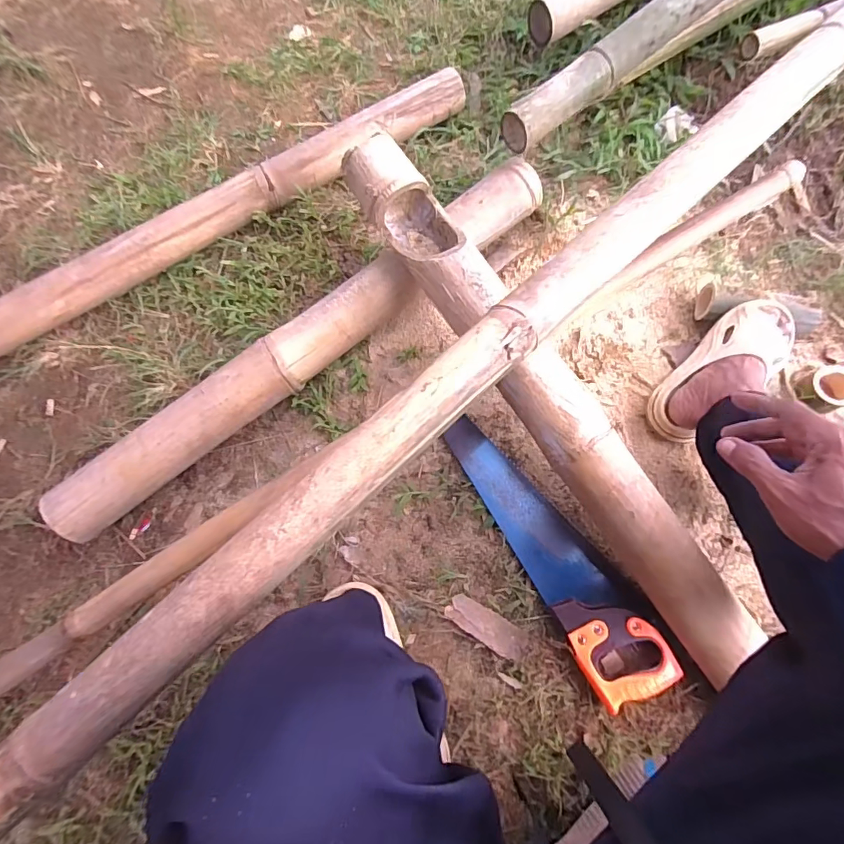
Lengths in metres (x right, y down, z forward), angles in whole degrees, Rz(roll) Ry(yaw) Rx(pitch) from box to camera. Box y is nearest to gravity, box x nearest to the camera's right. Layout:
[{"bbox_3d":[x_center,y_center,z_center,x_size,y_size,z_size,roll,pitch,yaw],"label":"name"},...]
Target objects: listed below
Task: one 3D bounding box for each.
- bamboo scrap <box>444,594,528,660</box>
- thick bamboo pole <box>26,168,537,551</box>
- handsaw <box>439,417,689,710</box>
[{"bbox_3d":[0.089,0.281,0.636,0.113,0.008,0.040,30,76,10],"label":"bamboo scrap"},{"bbox_3d":[-0.158,-0.123,0.697,0.851,0.096,0.078,-38,75,-10],"label":"thick bamboo pole"},{"bbox_3d":[0.186,0.172,0.656,0.109,0.030,0.426,-28,74,-7],"label":"handsaw"}]

